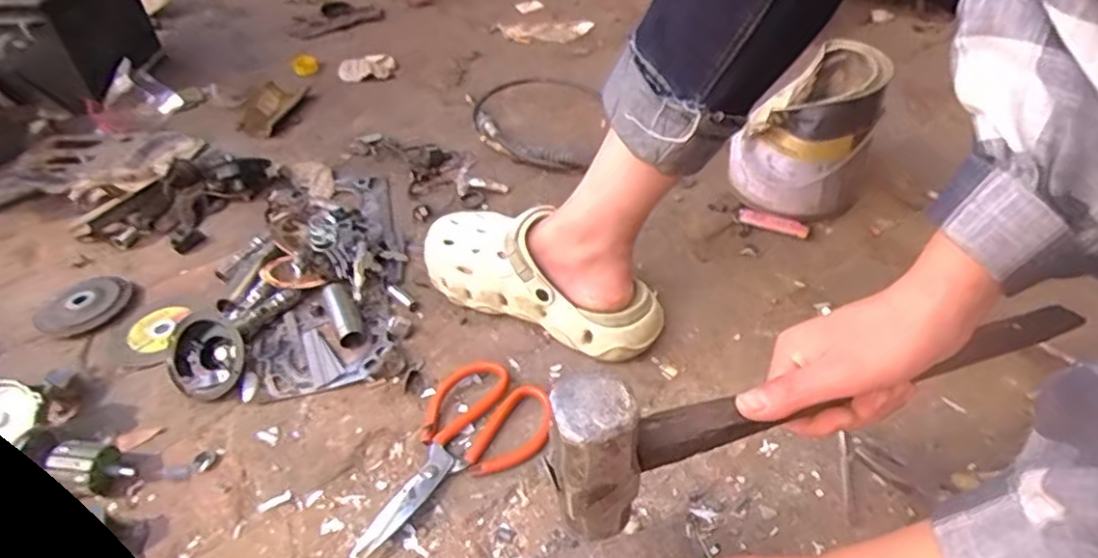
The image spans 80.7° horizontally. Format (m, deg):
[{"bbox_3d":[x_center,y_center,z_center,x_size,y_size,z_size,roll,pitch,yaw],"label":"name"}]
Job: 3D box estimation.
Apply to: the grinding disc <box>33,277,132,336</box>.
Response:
[{"bbox_3d":[-0.478,0.024,0.663,0.084,0.011,0.080,-3,42,3],"label":"grinding disc"}]

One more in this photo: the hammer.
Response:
[{"bbox_3d":[0.156,0.068,0.376,0.333,0.102,0.036,-11,42,-17],"label":"hammer"}]

